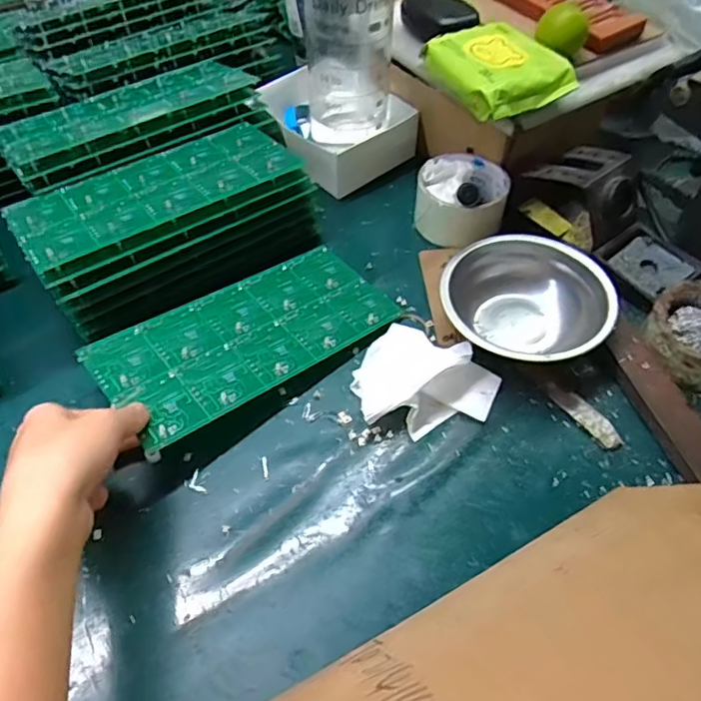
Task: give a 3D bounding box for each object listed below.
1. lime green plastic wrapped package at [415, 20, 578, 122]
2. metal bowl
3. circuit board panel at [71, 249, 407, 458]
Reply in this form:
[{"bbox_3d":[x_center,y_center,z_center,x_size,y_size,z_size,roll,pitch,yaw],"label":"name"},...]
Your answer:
[{"bbox_3d":[0.125,-0.250,0.501,0.089,0.025,0.117,-22,55,-17],"label":"lime green plastic wrapped package"},{"bbox_3d":[0.133,-0.031,0.444,0.123,0.045,0.112,0,52,-1],"label":"metal bowl"},{"bbox_3d":[-0.075,-0.015,0.443,0.224,0.006,0.107,-29,58,-31],"label":"circuit board panel"}]

